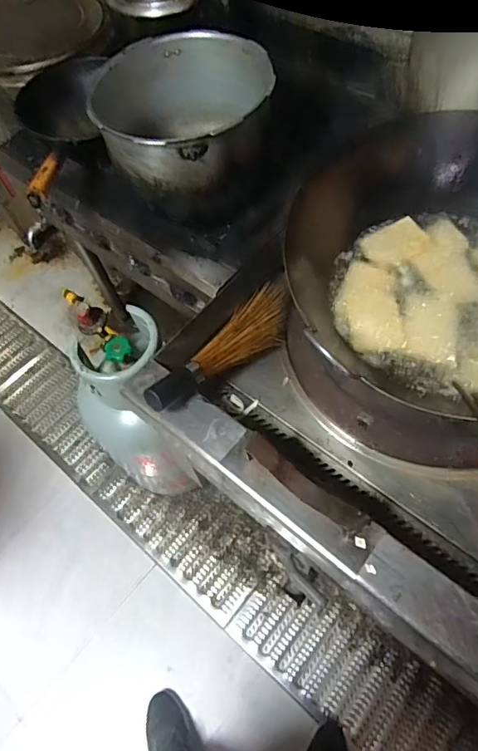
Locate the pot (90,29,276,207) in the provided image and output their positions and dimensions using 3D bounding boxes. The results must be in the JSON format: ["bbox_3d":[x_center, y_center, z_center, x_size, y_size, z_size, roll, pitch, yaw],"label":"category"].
[{"bbox_3d":[-0.101,-0.494,0.946,0.320,0.176,0.312,-3,60,4],"label":"pot"}]

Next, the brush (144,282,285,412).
[{"bbox_3d":[-0.031,-0.047,0.809,0.296,0.069,0.089,-39,64,-16],"label":"brush"}]

